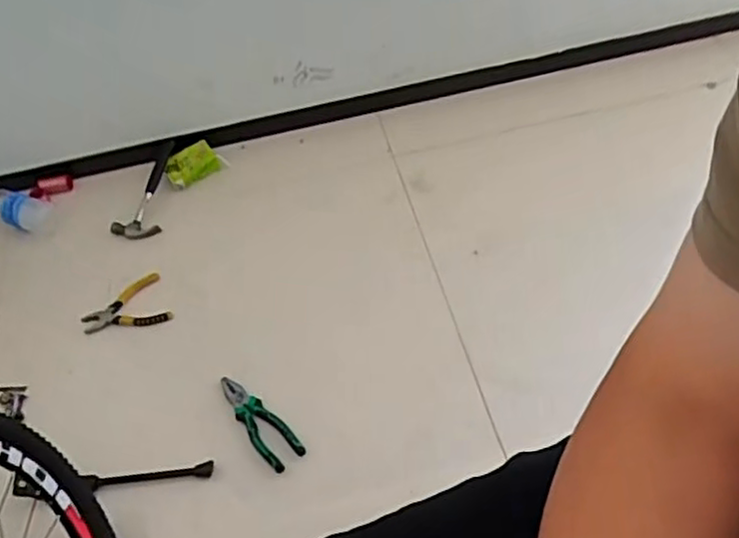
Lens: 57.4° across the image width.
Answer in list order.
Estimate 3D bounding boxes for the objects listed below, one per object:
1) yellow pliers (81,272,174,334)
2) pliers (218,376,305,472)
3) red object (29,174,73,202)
[{"bbox_3d":[-0.431,0.078,1.196,0.146,0.015,0.100,-24,56,-12],"label":"yellow pliers"},{"bbox_3d":[-0.177,0.238,1.067,0.060,0.015,0.176,-38,60,-20],"label":"pliers"},{"bbox_3d":[-0.640,-0.163,1.355,0.083,0.033,0.040,-17,55,-7],"label":"red object"}]

